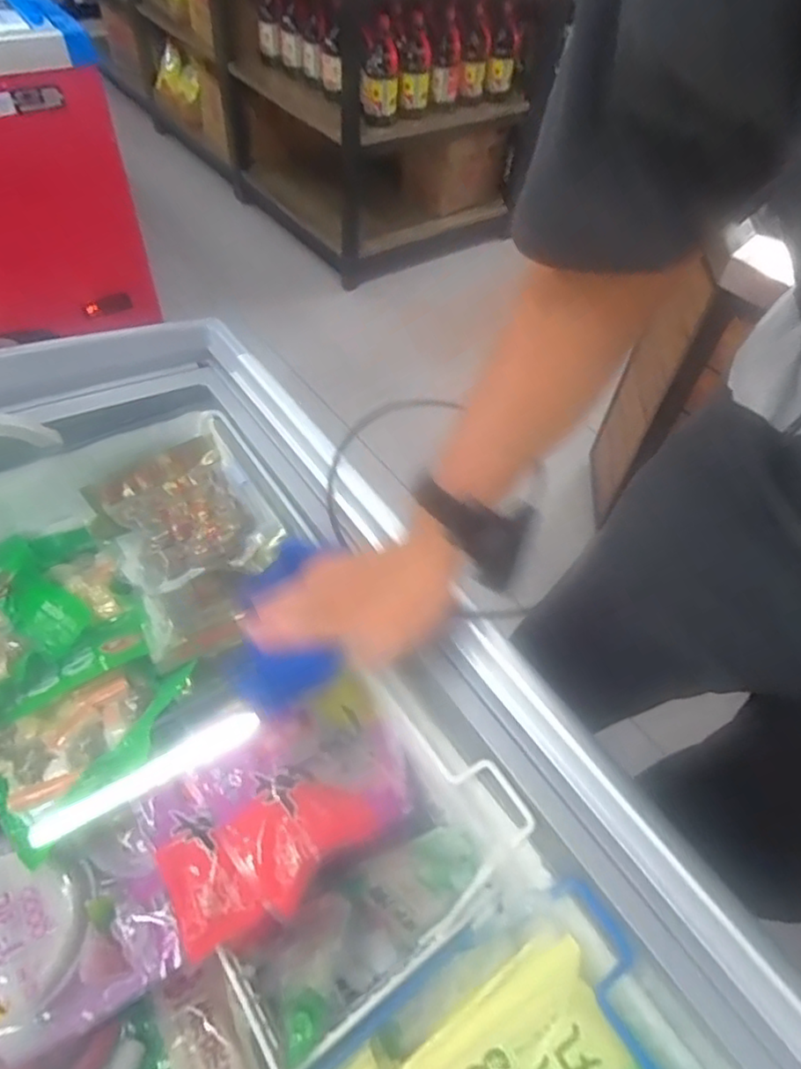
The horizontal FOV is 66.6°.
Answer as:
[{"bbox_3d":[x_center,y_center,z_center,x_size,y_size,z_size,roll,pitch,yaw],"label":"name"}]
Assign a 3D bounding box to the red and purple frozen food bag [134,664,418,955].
[{"bbox_3d":[-0.102,0.225,0.532,0.220,0.061,0.154,-25,58,-23],"label":"red and purple frozen food bag"}]

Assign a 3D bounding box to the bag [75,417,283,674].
[{"bbox_3d":[-0.218,0.002,0.648,0.161,0.043,0.232,-25,67,-17],"label":"bag"}]

